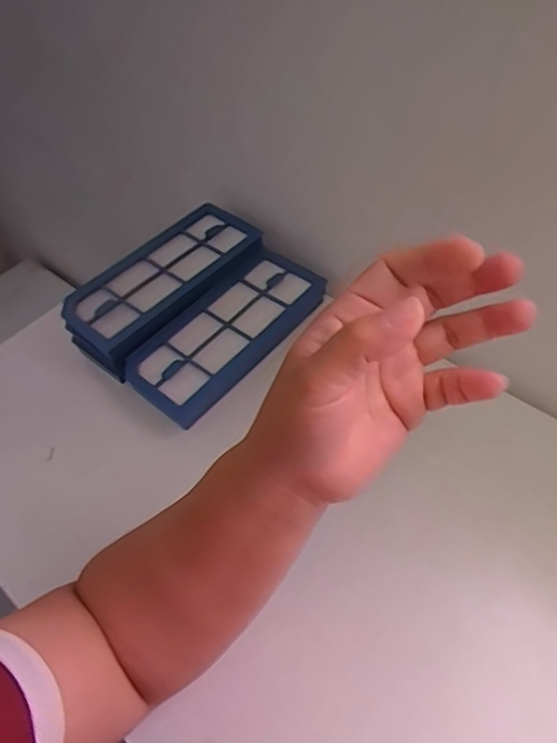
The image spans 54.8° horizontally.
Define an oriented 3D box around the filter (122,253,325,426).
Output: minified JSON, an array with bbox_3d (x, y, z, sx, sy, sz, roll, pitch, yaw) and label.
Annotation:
[{"bbox_3d":[-0.042,-0.041,0.520,0.089,0.029,0.210,33,61,26],"label":"filter"}]

